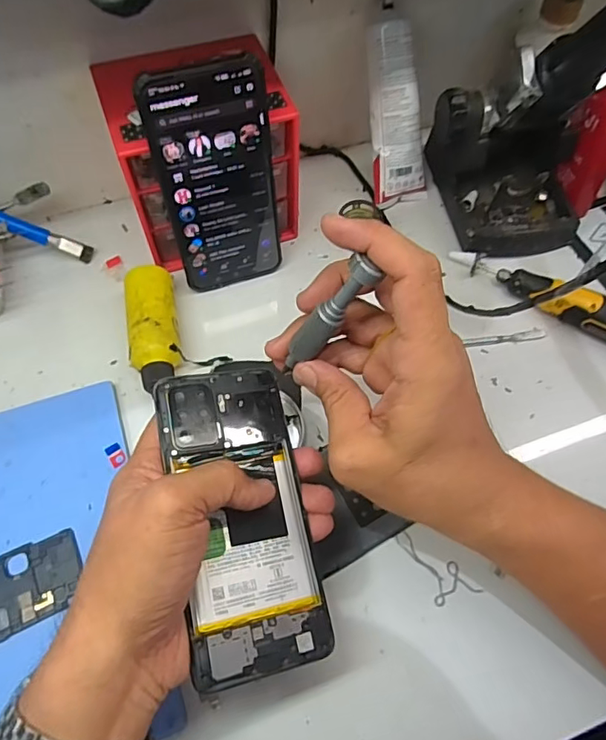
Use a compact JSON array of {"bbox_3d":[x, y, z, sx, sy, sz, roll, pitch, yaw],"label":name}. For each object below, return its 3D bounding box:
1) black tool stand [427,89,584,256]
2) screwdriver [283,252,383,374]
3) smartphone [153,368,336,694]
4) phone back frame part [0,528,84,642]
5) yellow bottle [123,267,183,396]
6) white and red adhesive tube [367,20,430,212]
[{"bbox_3d":[0.176,-0.169,0.434,0.115,0.090,0.122,-15,63,-9],"label":"black tool stand"},{"bbox_3d":[0.010,-0.024,0.264,0.011,0.089,0.013,-1,61,-30],"label":"screwdriver"},{"bbox_3d":[-0.032,0.074,0.279,0.069,0.004,0.157,-4,68,-23],"label":"smartphone"},{"bbox_3d":[-0.164,0.127,0.305,0.067,0.005,0.045,-24,64,-13],"label":"phone back frame part"},{"bbox_3d":[-0.111,-0.030,0.390,0.034,0.040,0.096,-10,62,-6],"label":"yellow bottle"},{"bbox_3d":[0.079,-0.212,0.442,0.048,0.140,0.022,-18,30,-12],"label":"white and red adhesive tube"}]

